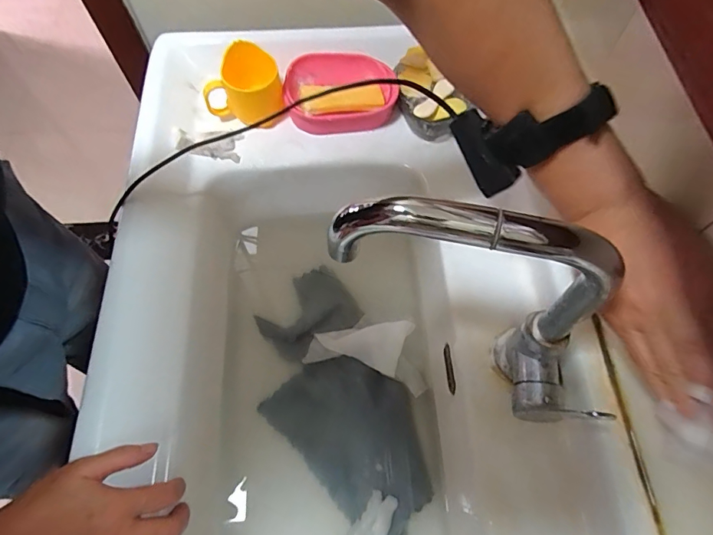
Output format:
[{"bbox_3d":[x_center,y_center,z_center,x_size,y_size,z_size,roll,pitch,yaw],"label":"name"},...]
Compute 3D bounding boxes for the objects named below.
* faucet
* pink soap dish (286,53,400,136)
[{"bbox_3d":[0.084,0.048,0.334,0.218,0.240,0.086,11,66,4],"label":"faucet"},{"bbox_3d":[-0.022,-0.240,0.611,0.155,0.062,0.100,3,65,1],"label":"pink soap dish"}]

